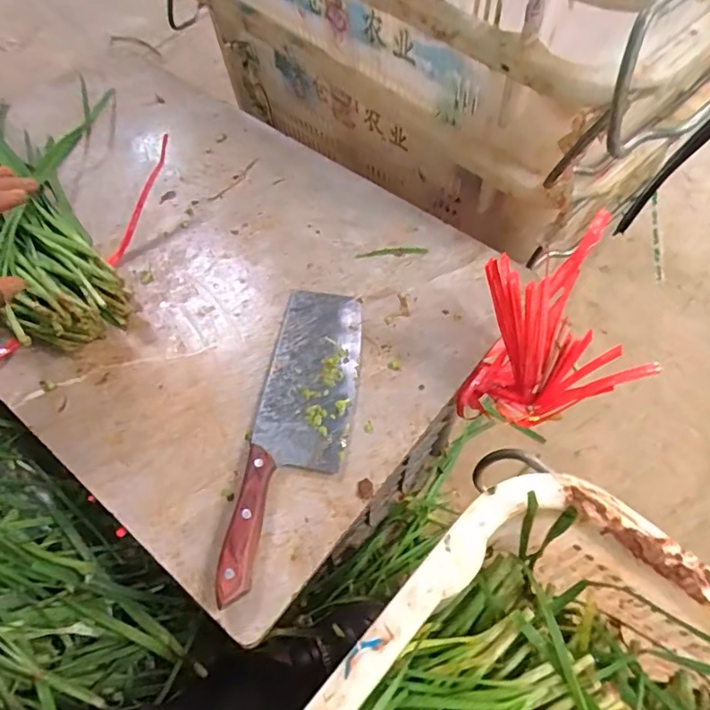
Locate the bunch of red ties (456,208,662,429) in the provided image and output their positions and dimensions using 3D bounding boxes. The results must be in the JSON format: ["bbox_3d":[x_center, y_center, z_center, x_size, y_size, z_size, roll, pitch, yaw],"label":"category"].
[{"bbox_3d":[0.156,-0.012,0.437,0.132,0.162,0.094,-16,61,-6],"label":"bunch of red ties"}]

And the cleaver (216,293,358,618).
[{"bbox_3d":[-0.046,0.057,0.449,0.078,0.018,0.275,6,61,6],"label":"cleaver"}]

